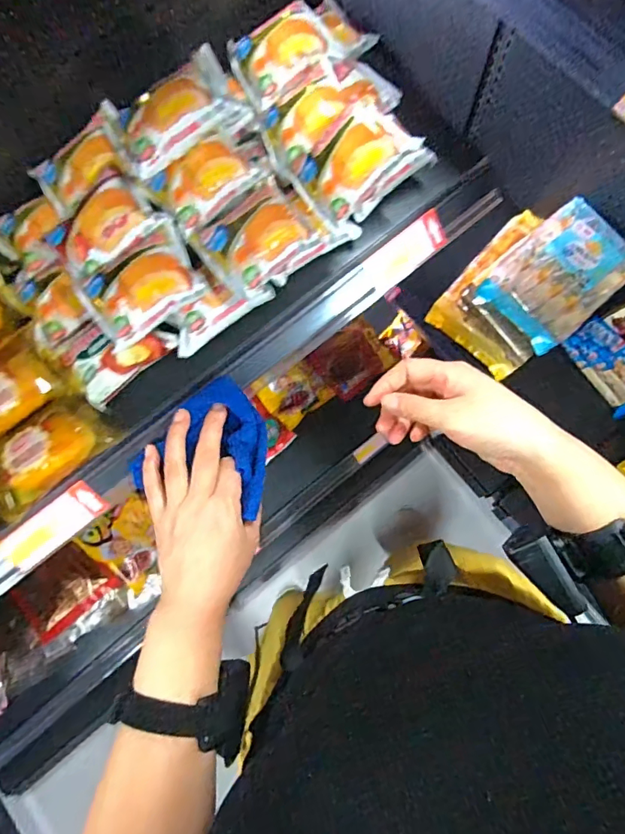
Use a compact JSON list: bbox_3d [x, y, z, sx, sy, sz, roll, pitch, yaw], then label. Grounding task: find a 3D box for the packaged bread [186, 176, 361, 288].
[{"bbox_3d":[-0.033,-0.169,0.428,0.133,0.063,0.081,-39,79,-7],"label":"packaged bread"}]

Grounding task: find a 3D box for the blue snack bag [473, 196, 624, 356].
[{"bbox_3d":[0.474,-0.275,0.910,0.259,0.058,0.197,-37,79,-7],"label":"blue snack bag"}]

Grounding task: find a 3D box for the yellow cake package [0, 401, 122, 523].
[{"bbox_3d":[-0.236,0.032,0.411,0.058,0.036,0.110,43,81,10],"label":"yellow cake package"}]

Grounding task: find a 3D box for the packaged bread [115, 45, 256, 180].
[{"bbox_3d":[-0.112,-0.258,0.399,0.097,0.032,0.079,-23,77,-4],"label":"packaged bread"}]

